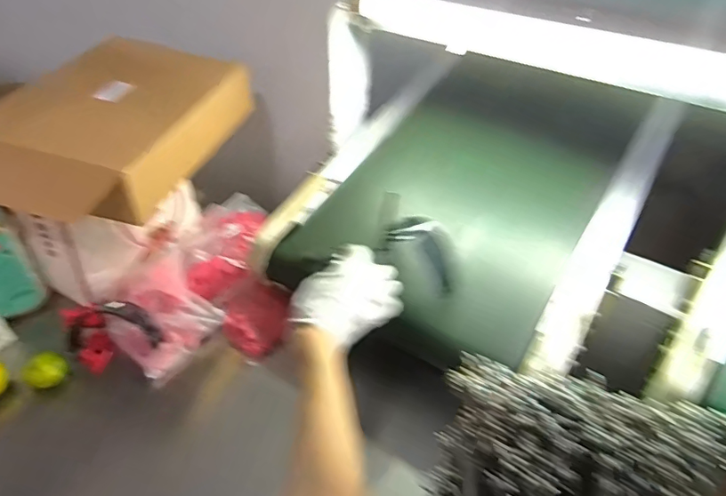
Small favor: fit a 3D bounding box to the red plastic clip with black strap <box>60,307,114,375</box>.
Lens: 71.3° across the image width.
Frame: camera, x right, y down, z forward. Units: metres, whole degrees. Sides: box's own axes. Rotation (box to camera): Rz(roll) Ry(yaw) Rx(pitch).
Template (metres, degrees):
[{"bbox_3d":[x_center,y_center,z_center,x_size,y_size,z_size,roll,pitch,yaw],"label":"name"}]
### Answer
[{"bbox_3d":[-0.413,0.141,0.768,0.054,0.035,0.109,-25,65,-26],"label":"red plastic clip with black strap"}]

